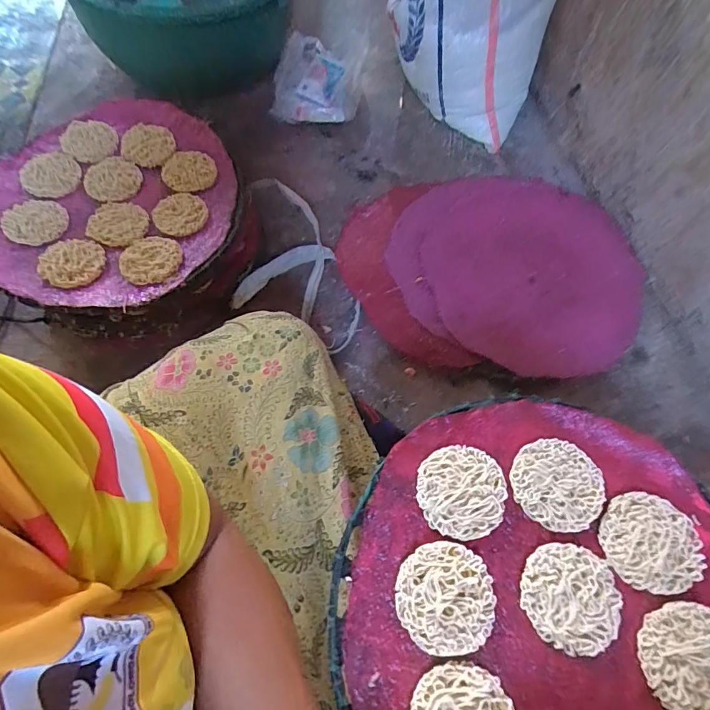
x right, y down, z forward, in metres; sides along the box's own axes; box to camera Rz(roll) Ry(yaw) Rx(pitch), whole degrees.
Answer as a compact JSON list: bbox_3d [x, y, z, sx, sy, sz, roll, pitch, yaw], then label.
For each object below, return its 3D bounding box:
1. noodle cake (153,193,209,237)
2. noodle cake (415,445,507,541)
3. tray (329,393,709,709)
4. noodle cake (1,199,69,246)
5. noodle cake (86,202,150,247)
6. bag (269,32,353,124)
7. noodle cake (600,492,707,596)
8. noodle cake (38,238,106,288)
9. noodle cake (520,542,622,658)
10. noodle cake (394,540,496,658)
[{"bbox_3d":[-0.239,-0.194,0.608,0.060,0.015,0.072,33,68,12],"label":"noodle cake"},{"bbox_3d":[0.091,0.115,0.372,0.074,0.011,0.072,1,65,-2],"label":"noodle cake"},{"bbox_3d":[0.155,0.194,0.336,0.328,0.018,0.326,1,63,-1],"label":"tray"},{"bbox_3d":[-0.424,-0.178,0.583,0.070,0.011,0.073,1,65,-2],"label":"noodle cake"},{"bbox_3d":[-0.322,-0.181,0.597,0.074,0.012,0.079,1,65,-2],"label":"noodle cake"},{"bbox_3d":[-0.083,-0.551,0.878,0.157,0.068,0.205,1,65,-2],"label":"bag"},{"bbox_3d":[0.242,0.151,0.357,0.074,0.008,0.074,11,65,3],"label":"noodle cake"},{"bbox_3d":[-0.360,-0.121,0.559,0.070,0.008,0.076,-3,65,-4],"label":"noodle cake"},{"bbox_3d":[0.171,0.189,0.344,0.075,0.008,0.075,1,65,-2],"label":"noodle cake"},{"bbox_3d":[0.070,0.186,0.338,0.075,0.013,0.074,1,65,-2],"label":"noodle cake"}]

